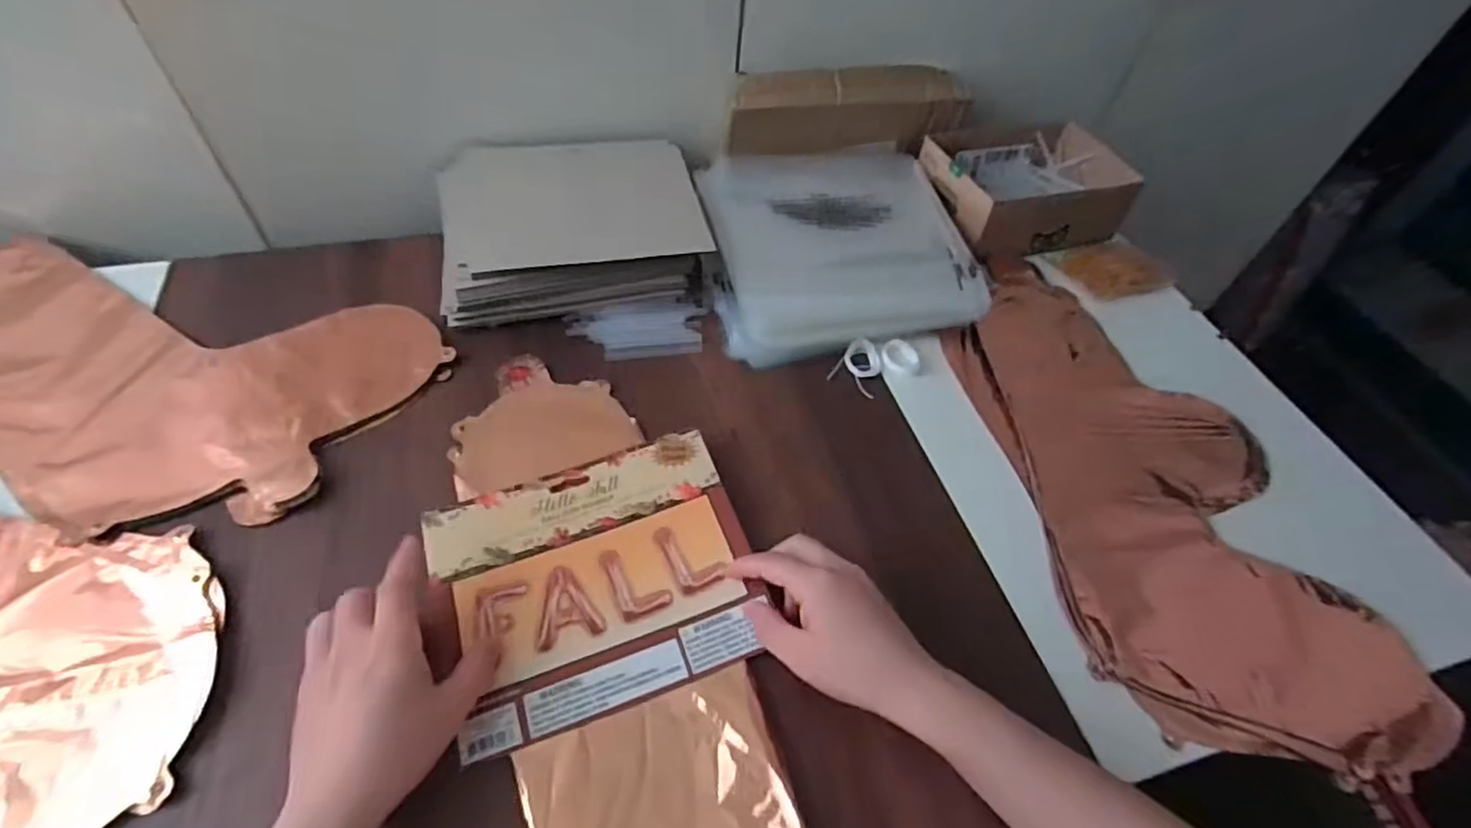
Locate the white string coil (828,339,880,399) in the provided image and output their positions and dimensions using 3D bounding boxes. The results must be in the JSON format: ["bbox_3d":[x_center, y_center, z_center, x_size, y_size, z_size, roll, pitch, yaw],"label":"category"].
[{"bbox_3d":[0.104,-0.041,0.547,0.038,0.013,0.049,23,52,13],"label":"white string coil"}]

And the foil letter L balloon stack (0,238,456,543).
[{"bbox_3d":[-0.454,-0.044,0.491,0.415,0.012,0.229,19,52,10],"label":"foil letter L balloon stack"}]

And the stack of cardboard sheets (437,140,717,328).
[{"bbox_3d":[-0.145,-0.167,0.586,0.223,0.063,0.180,-7,52,-11],"label":"stack of cardboard sheets"}]

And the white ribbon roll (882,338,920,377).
[{"bbox_3d":[0.139,-0.047,0.553,0.032,0.012,0.031,3,51,-3],"label":"white ribbon roll"}]

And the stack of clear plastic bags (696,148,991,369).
[{"bbox_3d":[0.089,-0.155,0.612,0.229,0.055,0.226,-8,52,-12],"label":"stack of clear plastic bags"}]

